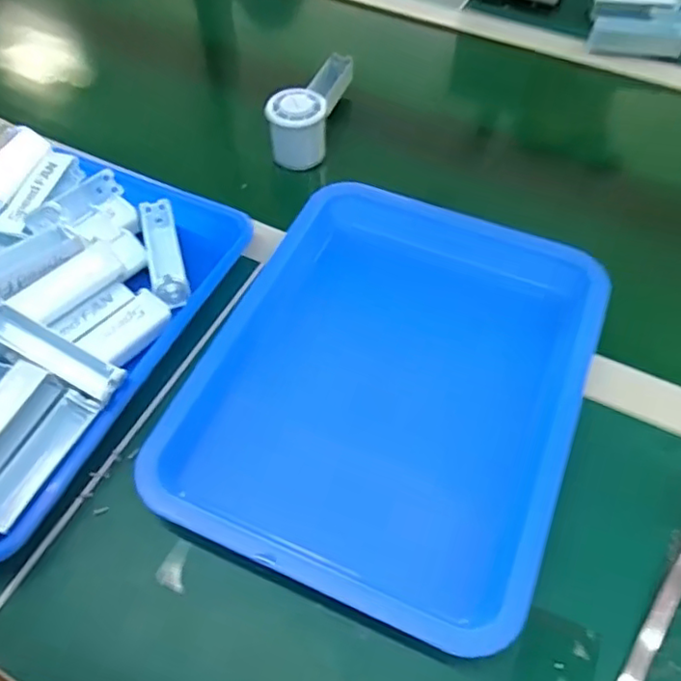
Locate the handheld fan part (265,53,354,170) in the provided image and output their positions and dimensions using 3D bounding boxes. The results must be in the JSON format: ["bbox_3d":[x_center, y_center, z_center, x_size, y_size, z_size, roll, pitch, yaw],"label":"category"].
[{"bbox_3d":[-0.027,-0.240,0.638,0.051,0.072,0.139,13,56,9],"label":"handheld fan part"}]

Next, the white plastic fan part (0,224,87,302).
[{"bbox_3d":[-0.243,-0.055,0.455,0.097,0.020,0.034,-39,64,-23],"label":"white plastic fan part"}]

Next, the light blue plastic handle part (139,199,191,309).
[{"bbox_3d":[-0.150,-0.078,0.516,0.027,0.015,0.105,-14,57,-10],"label":"light blue plastic handle part"}]

